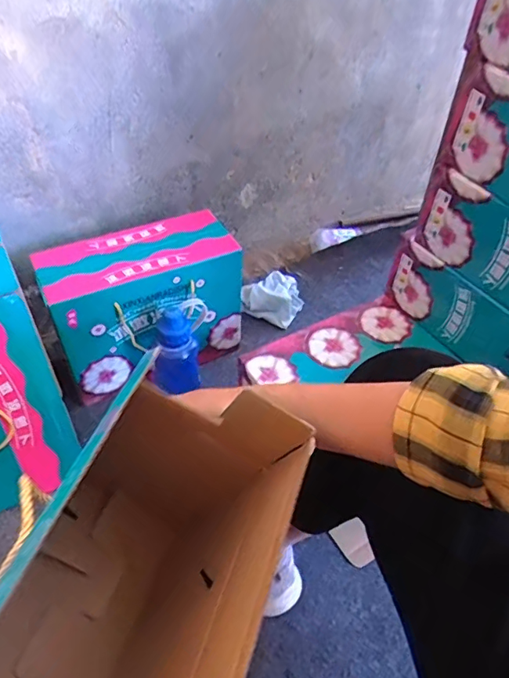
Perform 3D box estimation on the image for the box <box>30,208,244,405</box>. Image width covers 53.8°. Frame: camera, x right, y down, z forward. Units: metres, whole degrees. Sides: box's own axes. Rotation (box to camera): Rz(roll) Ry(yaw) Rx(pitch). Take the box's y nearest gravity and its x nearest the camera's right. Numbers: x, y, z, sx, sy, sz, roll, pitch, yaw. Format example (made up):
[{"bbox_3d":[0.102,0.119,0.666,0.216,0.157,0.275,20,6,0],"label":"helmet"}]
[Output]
[{"bbox_3d":[-0.200,-0.062,0.935,0.328,0.239,0.163,-22,53,-23],"label":"box"}]

